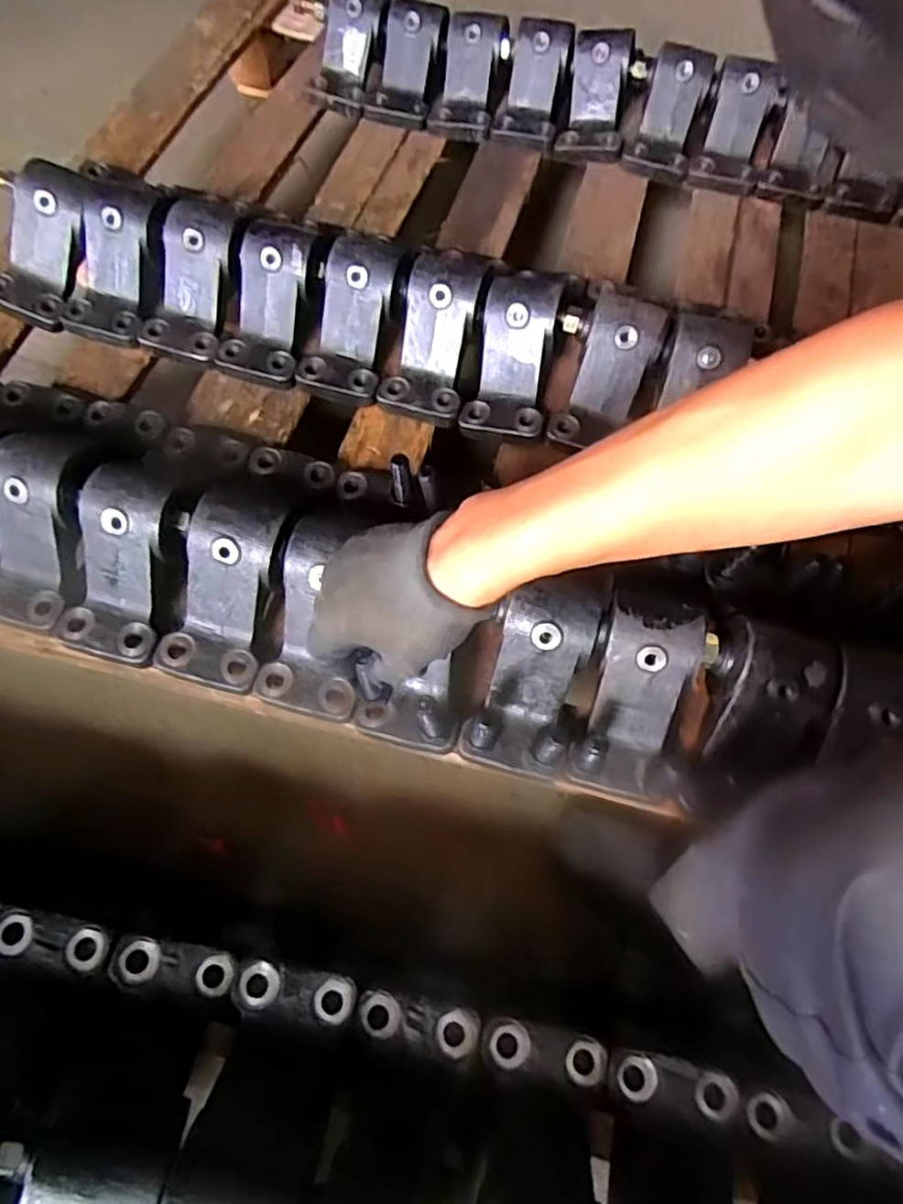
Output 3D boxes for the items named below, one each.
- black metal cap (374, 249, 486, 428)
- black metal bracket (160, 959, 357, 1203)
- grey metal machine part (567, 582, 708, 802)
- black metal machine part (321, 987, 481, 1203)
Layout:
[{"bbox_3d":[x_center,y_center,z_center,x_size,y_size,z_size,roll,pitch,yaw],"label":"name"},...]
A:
[{"bbox_3d":[-0.016,-0.254,0.647,0.079,0.033,0.153,16,104,4],"label":"black metal cap"},{"bbox_3d":[-0.118,0.332,0.378,0.073,0.075,0.217,11,66,2],"label":"black metal bracket"},{"bbox_3d":[0.141,0.067,0.509,0.075,0.038,0.153,12,97,2],"label":"grey metal machine part"},{"bbox_3d":[-0.034,0.356,0.388,0.086,0.101,0.218,11,66,2],"label":"black metal machine part"}]

